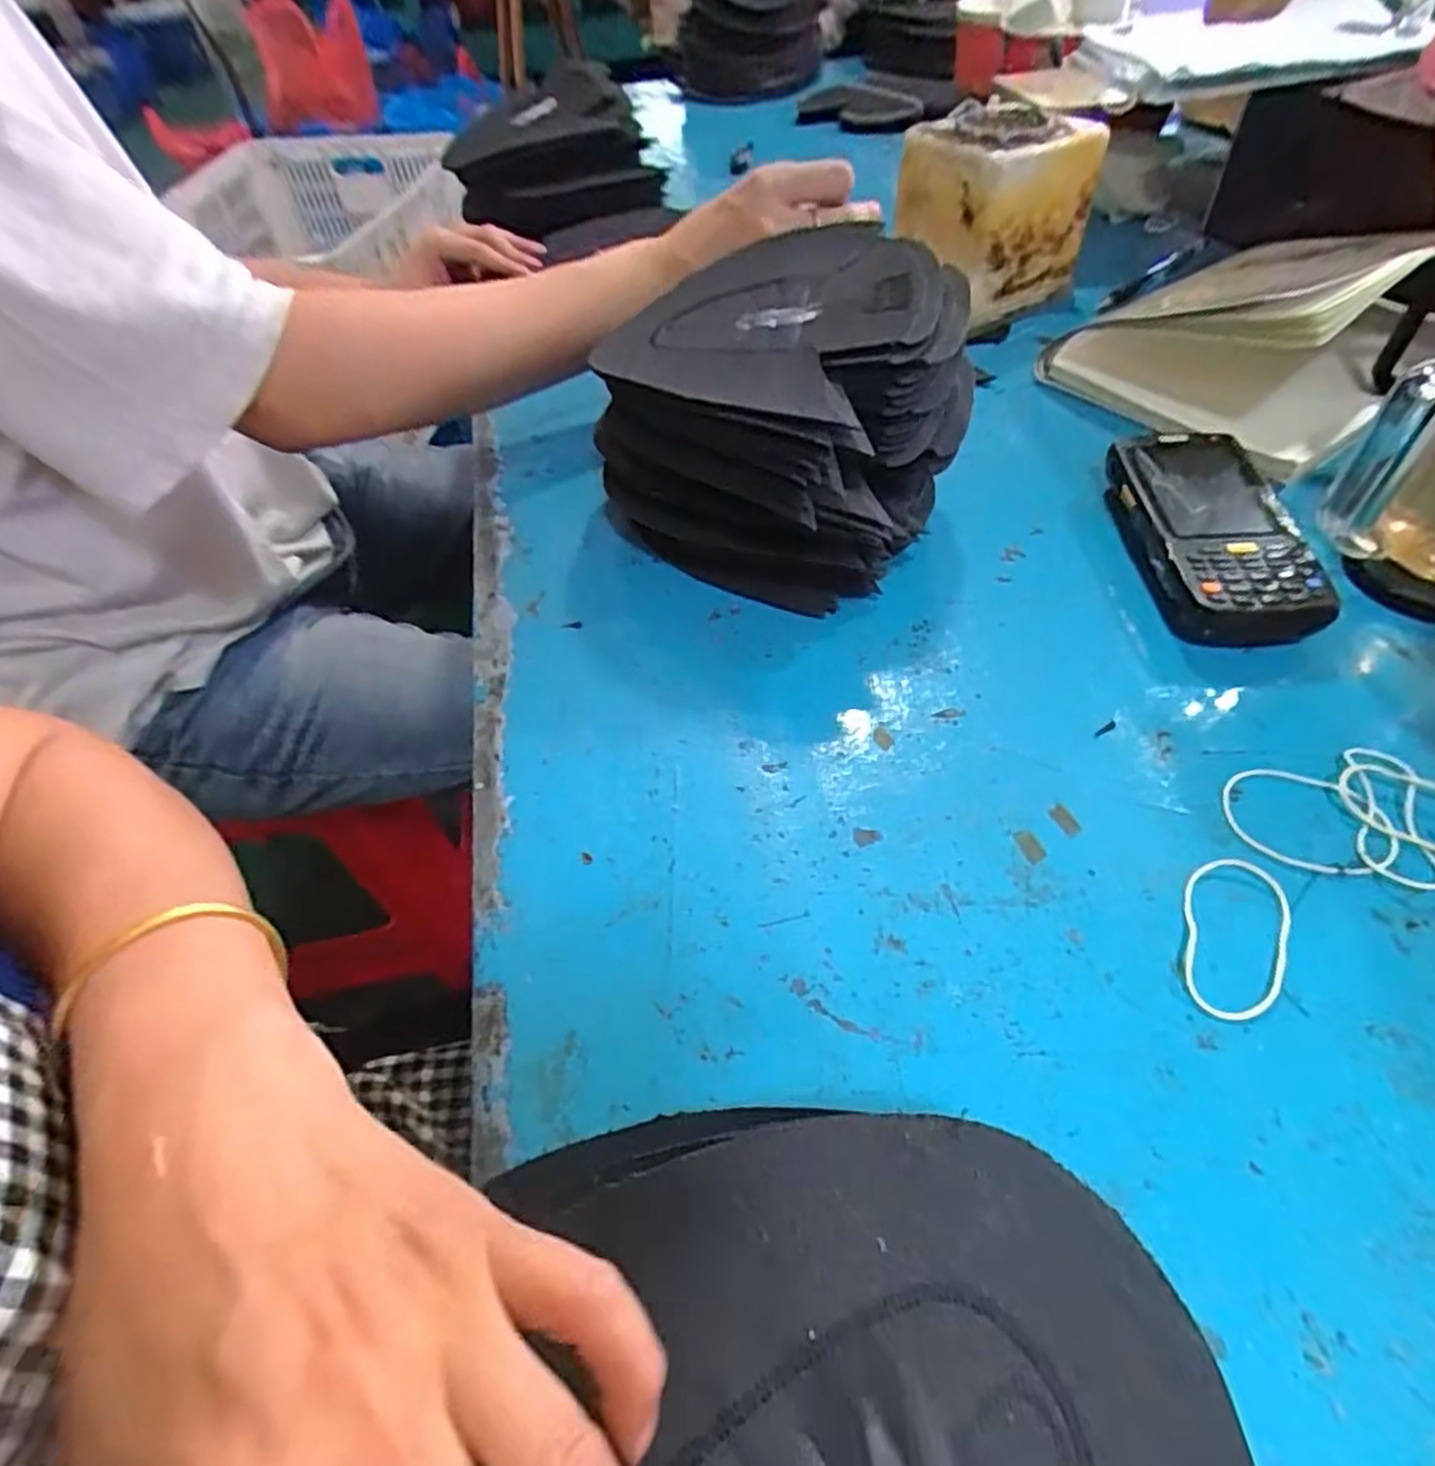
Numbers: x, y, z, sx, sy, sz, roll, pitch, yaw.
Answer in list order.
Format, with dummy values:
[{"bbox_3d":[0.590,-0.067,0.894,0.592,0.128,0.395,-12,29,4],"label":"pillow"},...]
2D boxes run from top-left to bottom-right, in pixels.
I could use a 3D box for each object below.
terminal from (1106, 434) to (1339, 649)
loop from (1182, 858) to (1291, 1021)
[{"bbox_3d":[0.258,-0.106,0.402,0.071,0.028,0.142,1,51,5],"label":"terminal"},{"bbox_3d":[0.190,0.073,0.282,0.036,0.004,0.068,23,56,22],"label":"loop"}]

